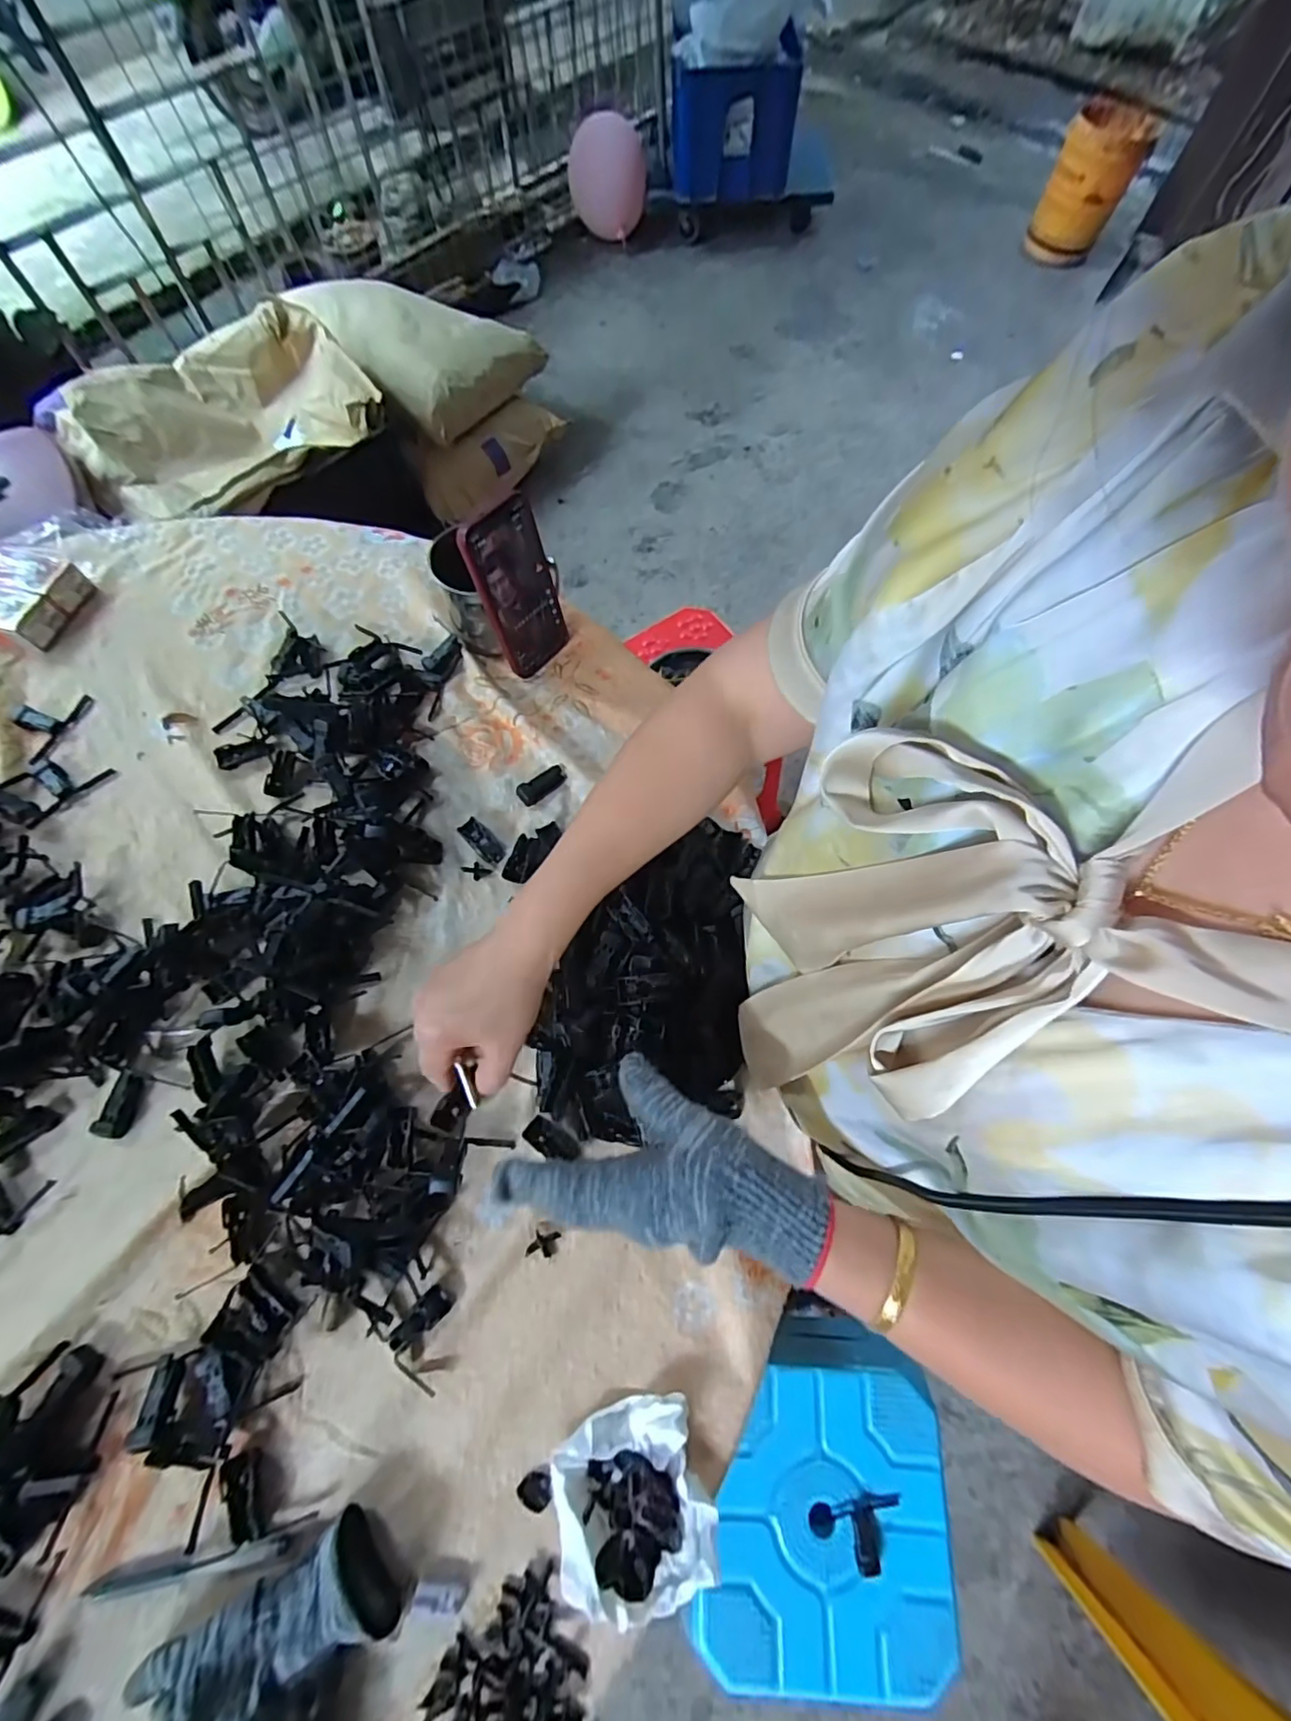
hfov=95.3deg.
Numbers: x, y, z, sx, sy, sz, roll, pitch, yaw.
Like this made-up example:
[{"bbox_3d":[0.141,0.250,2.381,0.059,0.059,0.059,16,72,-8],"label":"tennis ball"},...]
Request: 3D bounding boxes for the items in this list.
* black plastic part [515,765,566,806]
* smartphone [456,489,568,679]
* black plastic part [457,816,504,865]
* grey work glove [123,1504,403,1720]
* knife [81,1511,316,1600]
[{"bbox_3d":[-0.100,-0.072,0.567,0.049,0.009,0.022,-35,73,-14],"label":"black plastic part"},{"bbox_3d":[-0.119,-0.256,0.555,0.014,0.158,0.075,33,71,24],"label":"smartphone"},{"bbox_3d":[-0.150,-0.018,0.542,0.047,0.010,0.020,43,73,14],"label":"black plastic part"},{"bbox_3d":[-0.212,0.470,0.346,0.130,0.040,0.124,1,68,-1],"label":"grey work glove"},{"bbox_3d":[-0.277,0.437,0.365,0.134,0.006,0.014,-12,69,-6],"label":"knife"}]

